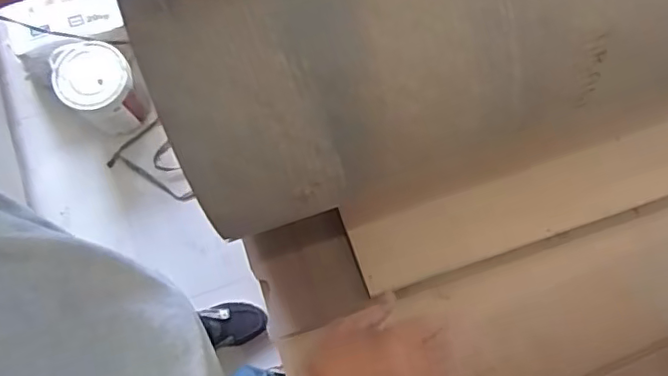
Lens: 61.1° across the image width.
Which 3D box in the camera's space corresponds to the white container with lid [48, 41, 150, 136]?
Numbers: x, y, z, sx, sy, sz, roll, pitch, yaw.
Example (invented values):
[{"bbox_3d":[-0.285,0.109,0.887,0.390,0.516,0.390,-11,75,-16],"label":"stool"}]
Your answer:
[{"bbox_3d":[-0.564,-0.233,1.404,0.175,0.197,0.162,-36,81,-7],"label":"white container with lid"}]

